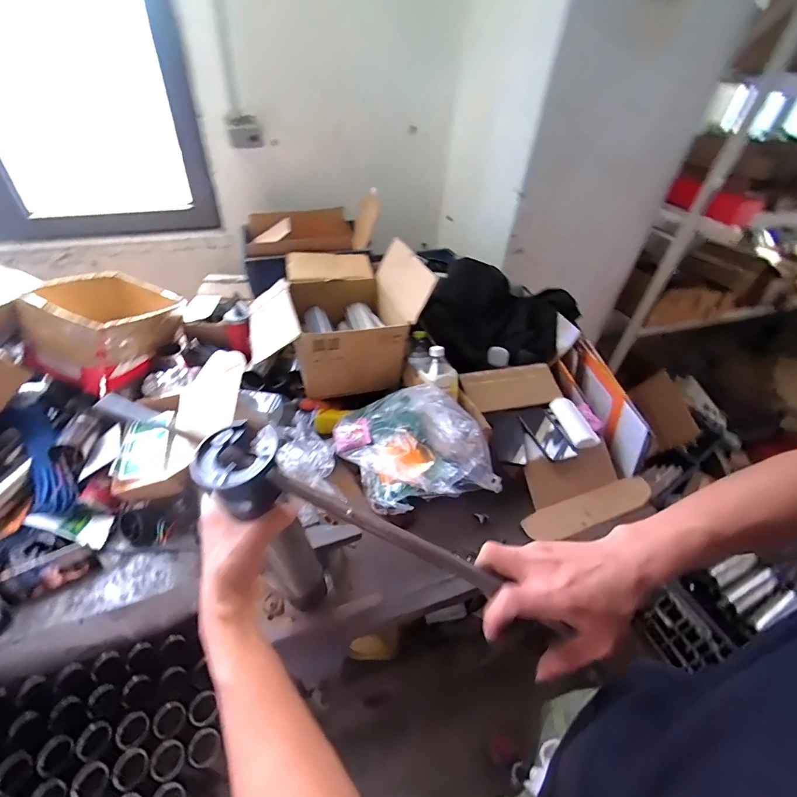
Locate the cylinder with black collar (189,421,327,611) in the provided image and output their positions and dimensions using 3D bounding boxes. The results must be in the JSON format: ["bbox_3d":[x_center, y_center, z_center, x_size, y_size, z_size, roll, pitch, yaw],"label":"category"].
[{"bbox_3d":[-0.144,0.171,0.497,0.066,0.364,0.067,-23,49,-16],"label":"cylinder with black collar"}]

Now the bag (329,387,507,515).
[{"bbox_3d":[0.039,0.094,0.910,0.355,0.172,0.260,-3,42,-9],"label":"bag"}]

